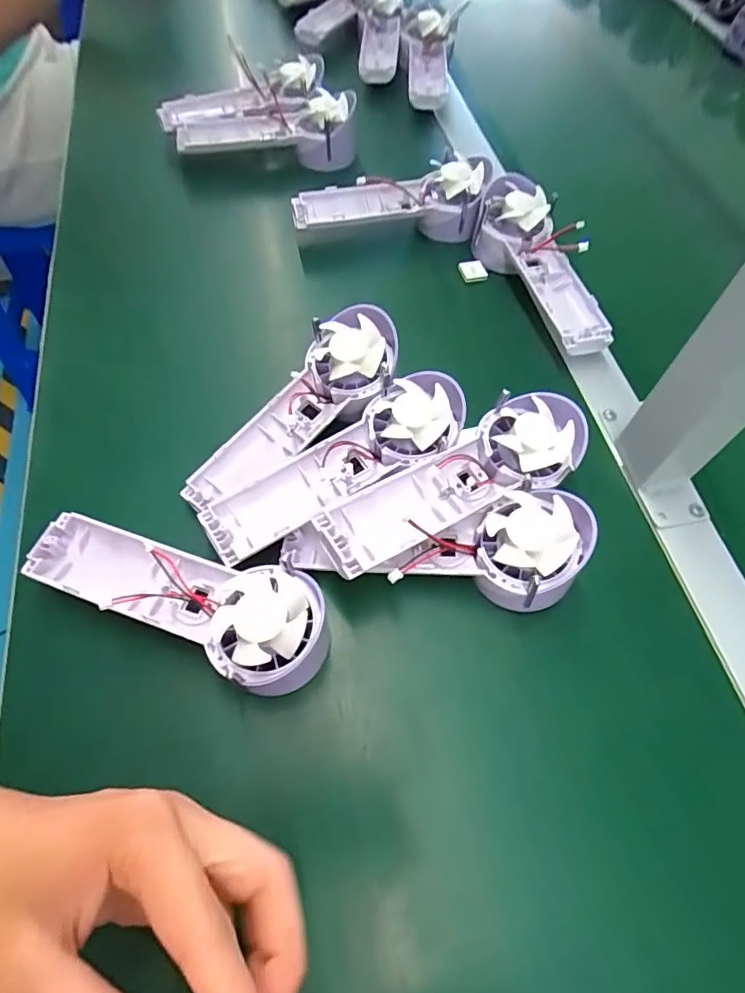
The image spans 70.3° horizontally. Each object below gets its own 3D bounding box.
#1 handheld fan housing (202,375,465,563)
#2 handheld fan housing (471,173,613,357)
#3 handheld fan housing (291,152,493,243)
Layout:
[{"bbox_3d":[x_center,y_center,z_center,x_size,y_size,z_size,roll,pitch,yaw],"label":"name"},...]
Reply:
[{"bbox_3d":[-0.018,-0.018,0.321,0.172,0.032,0.056,-35,67,-19],"label":"handheld fan housing"},{"bbox_3d":[0.139,-0.189,0.436,0.067,0.047,0.179,-13,62,-9],"label":"handheld fan housing"},{"bbox_3d":[0.017,-0.263,0.482,0.174,0.054,0.049,-8,61,-6],"label":"handheld fan housing"}]

